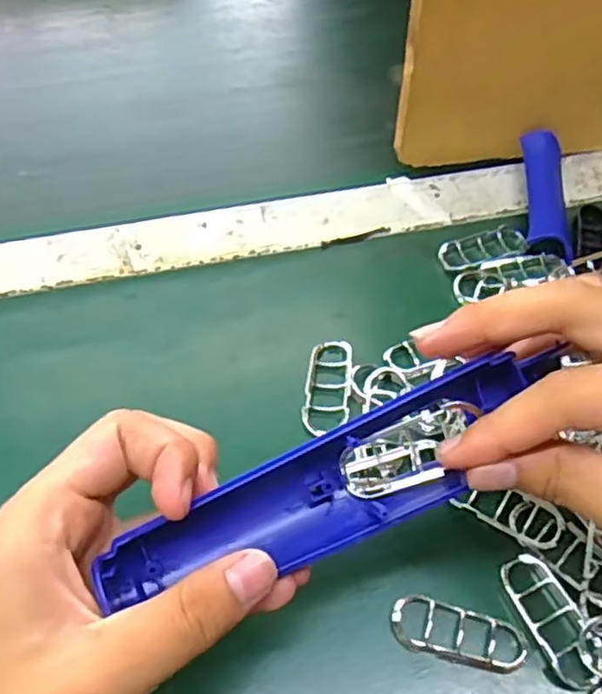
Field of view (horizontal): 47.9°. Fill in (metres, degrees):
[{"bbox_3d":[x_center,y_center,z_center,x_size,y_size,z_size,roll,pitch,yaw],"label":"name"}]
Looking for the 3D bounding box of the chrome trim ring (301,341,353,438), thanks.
[{"bbox_3d":[0.013,0.021,0.333,0.022,0.010,0.052,4,59,4],"label":"chrome trim ring"}]

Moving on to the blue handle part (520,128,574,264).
[{"bbox_3d":[0.142,-0.090,0.391,0.027,0.012,0.088,6,59,5],"label":"blue handle part"}]

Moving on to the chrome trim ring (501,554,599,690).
[{"bbox_3d":[0.101,0.109,0.273,0.020,0.004,0.052,-21,60,-11],"label":"chrome trim ring"}]

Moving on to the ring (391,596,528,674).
[{"bbox_3d":[0.063,0.115,0.272,0.054,0.006,0.020,11,60,8],"label":"ring"}]

